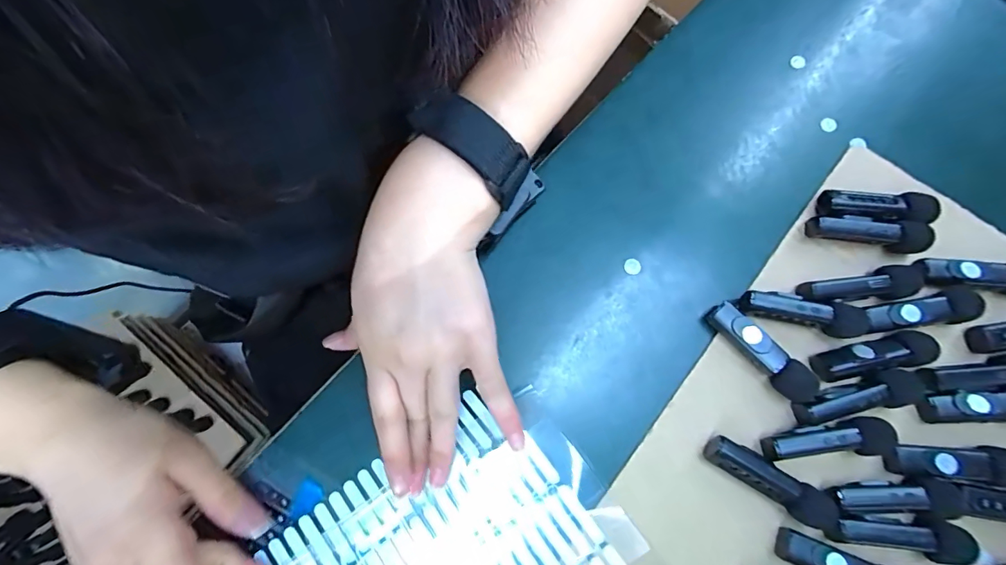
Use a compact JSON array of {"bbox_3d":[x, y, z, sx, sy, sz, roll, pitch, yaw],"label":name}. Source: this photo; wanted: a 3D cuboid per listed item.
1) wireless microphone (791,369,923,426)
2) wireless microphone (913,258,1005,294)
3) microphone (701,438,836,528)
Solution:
[{"bbox_3d":[0.193,0.062,0.244,0.066,0.013,0.020,-9,78,-4],"label":"wireless microphone"},{"bbox_3d":[0.275,-0.005,0.254,0.064,0.012,0.016,6,77,0],"label":"wireless microphone"},{"bbox_3d":[0.139,0.105,0.235,0.066,0.018,0.018,30,78,5],"label":"microphone"}]

